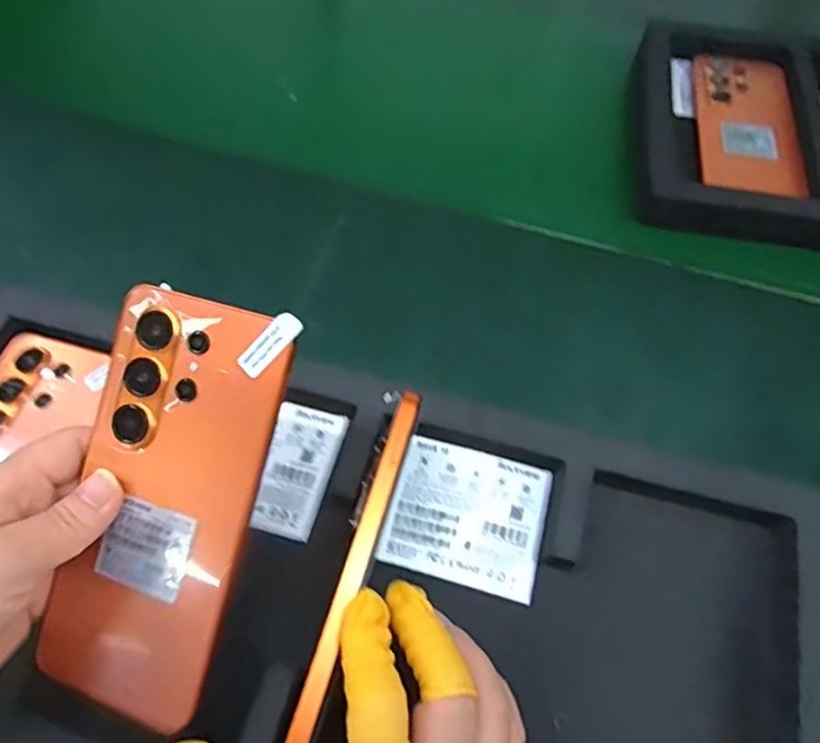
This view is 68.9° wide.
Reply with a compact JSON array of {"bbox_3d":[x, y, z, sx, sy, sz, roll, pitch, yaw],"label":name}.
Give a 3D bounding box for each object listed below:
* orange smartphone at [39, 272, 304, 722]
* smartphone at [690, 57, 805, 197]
[{"bbox_3d":[-0.101,0.055,0.244,0.076,0.007,0.169,15,91,8],"label":"orange smartphone"},{"bbox_3d":[0.268,-0.199,0.475,0.076,0.009,0.160,10,62,6],"label":"smartphone"}]

